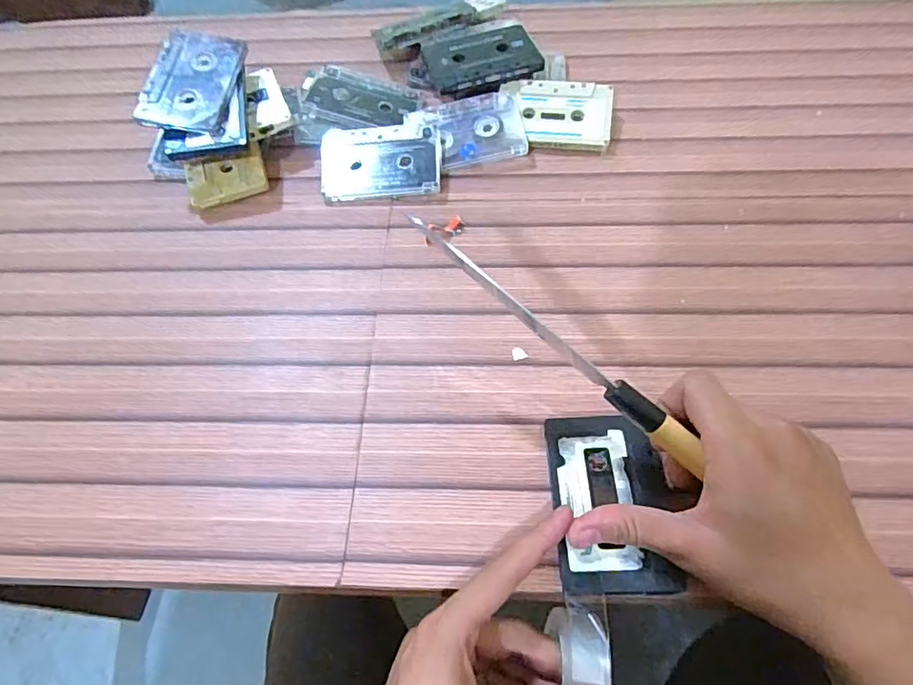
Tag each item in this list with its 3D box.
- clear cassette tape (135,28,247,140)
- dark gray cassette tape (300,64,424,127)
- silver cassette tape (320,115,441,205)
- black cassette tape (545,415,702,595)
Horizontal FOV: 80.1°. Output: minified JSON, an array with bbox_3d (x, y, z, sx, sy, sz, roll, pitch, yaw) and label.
[{"bbox_3d":[-0.216,-0.218,0.449,0.065,0.007,0.106,9,68,-11],"label":"clear cassette tape"},{"bbox_3d":[-0.088,-0.228,0.498,0.106,0.015,0.065,20,63,2],"label":"dark gray cassette tape"},{"bbox_3d":[-0.066,-0.158,0.464,0.100,0.013,0.074,-5,78,2],"label":"silver cassette tape"},{"bbox_3d":[0.089,0.087,0.305,0.068,0.008,0.098,-2,58,3],"label":"black cassette tape"}]

